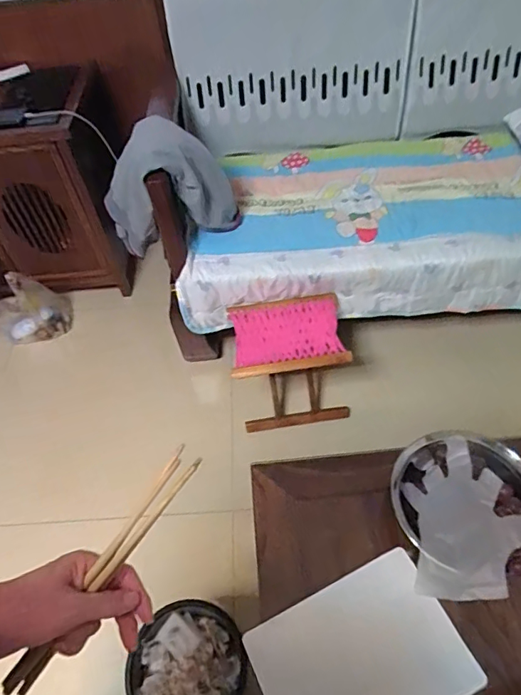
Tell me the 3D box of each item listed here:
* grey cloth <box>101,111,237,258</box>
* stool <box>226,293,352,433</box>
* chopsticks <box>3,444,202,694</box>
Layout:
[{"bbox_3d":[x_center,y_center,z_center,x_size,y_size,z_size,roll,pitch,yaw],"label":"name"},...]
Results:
[{"bbox_3d":[-0.222,-0.421,1.270,0.322,0.297,0.169,-35,57,-22],"label":"grey cloth"},{"bbox_3d":[0.082,0.050,1.456,0.316,0.324,0.250,-5,51,0],"label":"stool"},{"bbox_3d":[-0.133,0.191,0.410,0.018,0.024,0.246,36,87,28],"label":"chopsticks"}]

